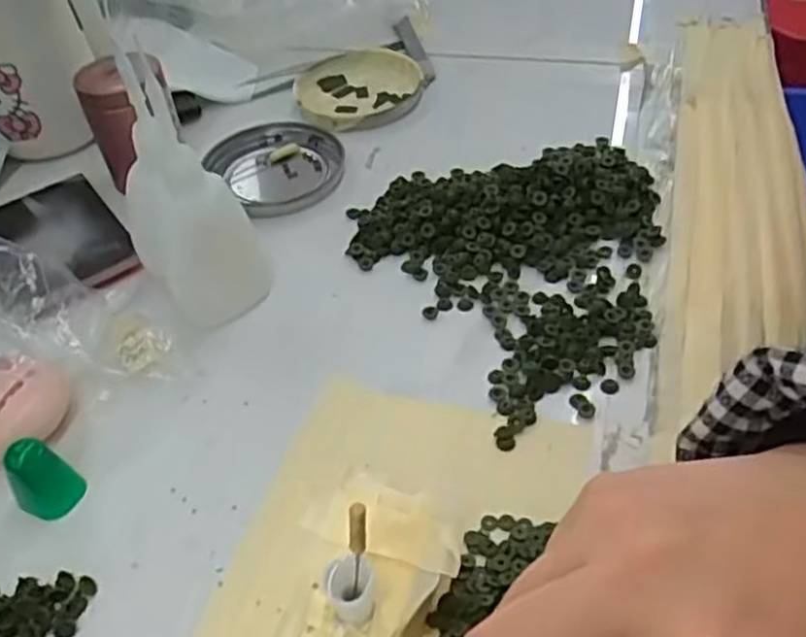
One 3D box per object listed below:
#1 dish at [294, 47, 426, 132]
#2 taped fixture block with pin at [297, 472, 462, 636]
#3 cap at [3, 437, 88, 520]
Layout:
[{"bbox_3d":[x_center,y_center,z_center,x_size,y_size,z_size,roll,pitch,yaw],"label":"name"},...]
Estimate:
[{"bbox_3d":[-0.030,-0.150,0.491,0.080,0.010,0.091,-24,47,-17],"label":"dish"},{"bbox_3d":[-0.013,0.091,0.227,0.045,0.041,0.082,10,47,16],"label":"taped fixture block with pin"},{"bbox_3d":[-0.131,0.058,0.282,0.017,0.030,0.015,-12,45,-6],"label":"cap"}]

